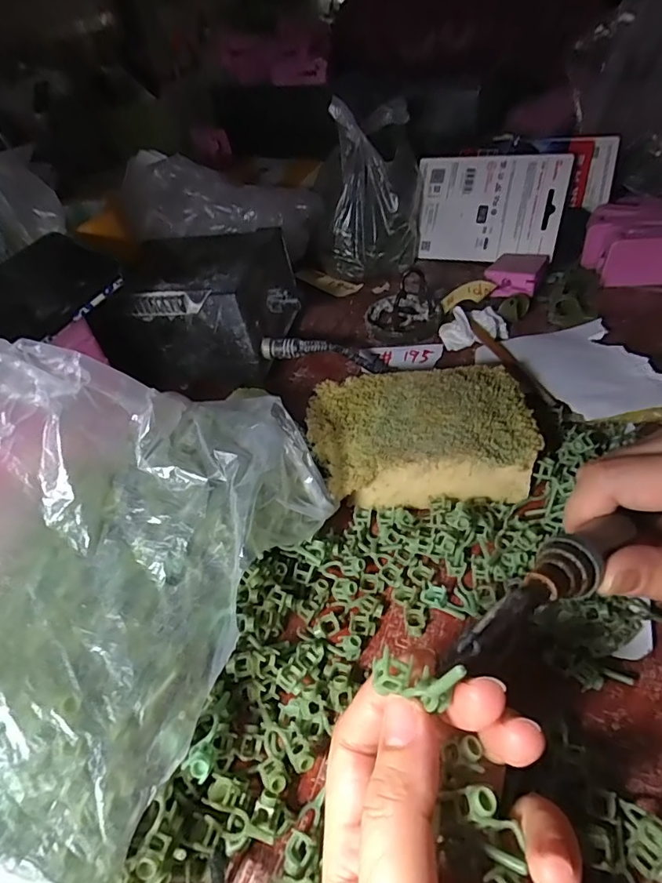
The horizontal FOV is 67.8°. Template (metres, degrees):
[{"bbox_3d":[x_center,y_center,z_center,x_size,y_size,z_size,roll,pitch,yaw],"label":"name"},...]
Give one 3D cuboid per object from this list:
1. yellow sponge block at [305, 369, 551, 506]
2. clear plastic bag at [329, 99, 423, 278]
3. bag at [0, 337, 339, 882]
[{"bbox_3d":[0.058,-0.007,0.326,0.137,0.035,0.093,-8,46,-1],"label":"yellow sponge block"},{"bbox_3d":[0.045,-0.245,0.490,0.081,0.134,0.098,6,47,12],"label":"clear plastic bag"},{"bbox_3d":[-0.103,0.054,0.221,0.145,0.123,0.228,11,49,16],"label":"bag"}]

